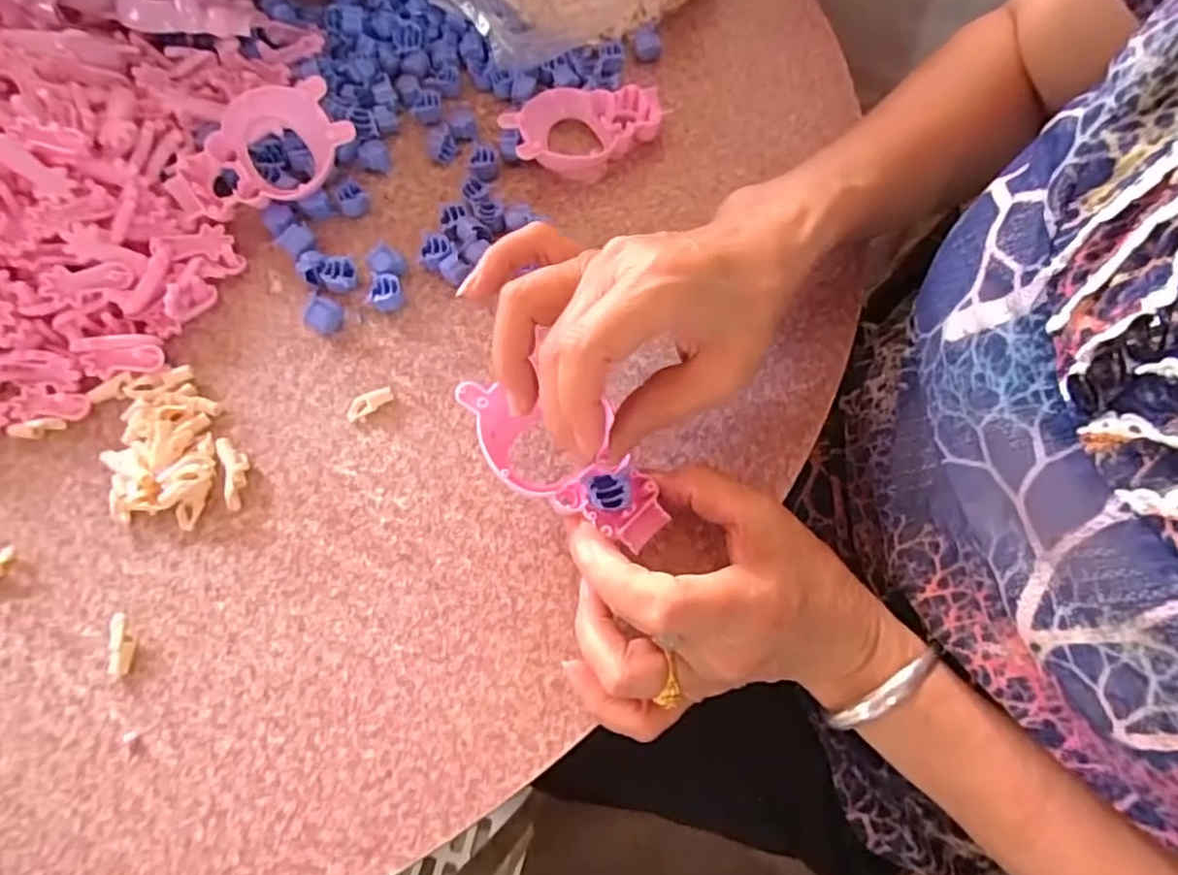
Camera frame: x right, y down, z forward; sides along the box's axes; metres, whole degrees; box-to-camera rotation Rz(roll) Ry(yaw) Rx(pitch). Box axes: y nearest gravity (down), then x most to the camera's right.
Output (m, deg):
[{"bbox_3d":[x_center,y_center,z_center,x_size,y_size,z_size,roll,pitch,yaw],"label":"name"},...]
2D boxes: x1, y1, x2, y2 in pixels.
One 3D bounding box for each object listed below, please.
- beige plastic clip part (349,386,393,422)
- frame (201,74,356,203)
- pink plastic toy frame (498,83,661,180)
[{"bbox_3d":[-0.113,-0.018,0.335,0.025,0.006,0.012,-27,68,-12],"label":"beige plastic clip part"},{"bbox_3d":[-0.171,-0.167,0.370,0.073,0.025,0.061,-30,88,4],"label":"frame"},{"bbox_3d":[-0.002,-0.187,0.396,0.096,0.027,0.061,-7,65,-3],"label":"pink plastic toy frame"}]

